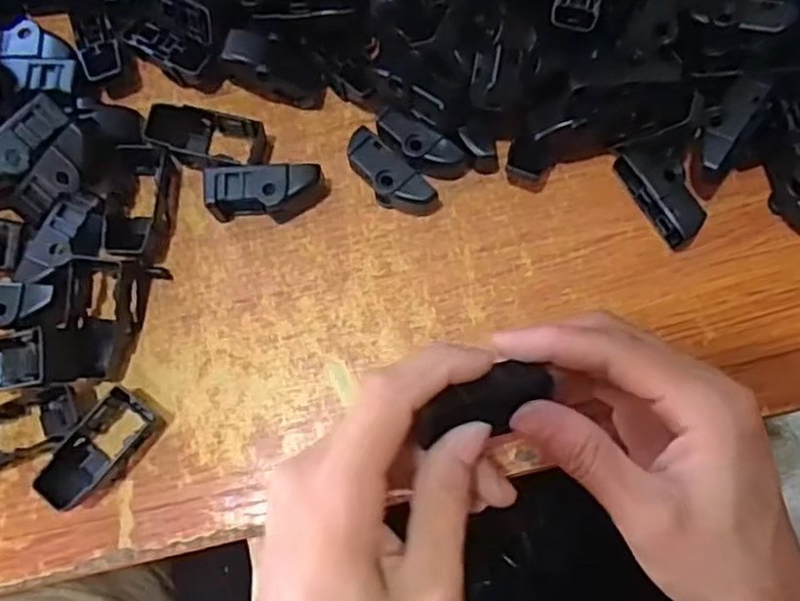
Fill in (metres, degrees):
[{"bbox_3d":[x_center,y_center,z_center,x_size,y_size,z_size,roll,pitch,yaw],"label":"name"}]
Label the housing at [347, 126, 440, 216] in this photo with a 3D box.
[{"bbox_3d":[-0.004,-0.053,0.313,0.047,0.018,0.019,42,81,9],"label":"housing"}]

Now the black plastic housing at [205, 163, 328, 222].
[{"bbox_3d":[-0.059,-0.047,0.311,0.049,0.022,0.023,-7,77,-1],"label":"black plastic housing"}]

